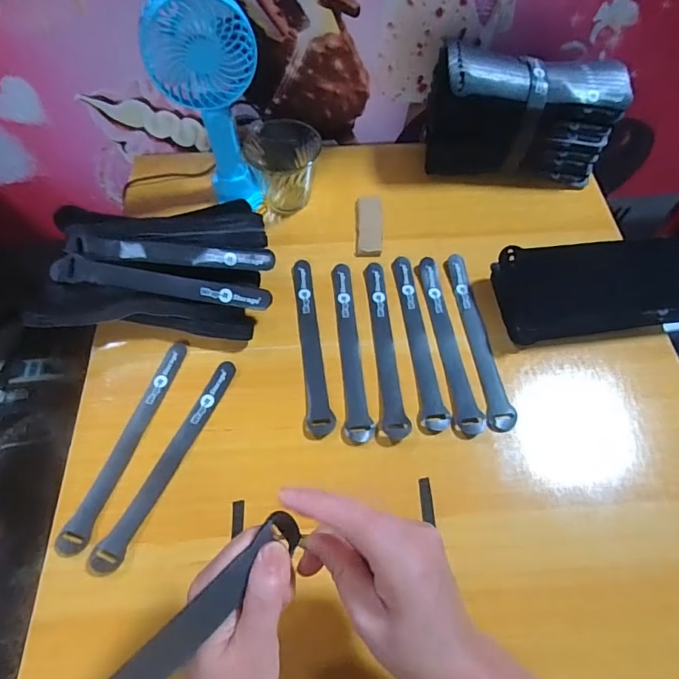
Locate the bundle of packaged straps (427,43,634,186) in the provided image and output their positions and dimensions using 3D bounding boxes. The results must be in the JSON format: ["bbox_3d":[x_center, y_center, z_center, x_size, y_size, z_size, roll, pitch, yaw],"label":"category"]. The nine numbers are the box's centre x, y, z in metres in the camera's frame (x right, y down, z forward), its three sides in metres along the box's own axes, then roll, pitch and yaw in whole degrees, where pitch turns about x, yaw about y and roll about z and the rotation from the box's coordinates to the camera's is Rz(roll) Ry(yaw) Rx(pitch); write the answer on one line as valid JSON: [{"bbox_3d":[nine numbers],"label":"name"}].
[{"bbox_3d":[0.226,-0.284,0.561,0.225,0.117,0.127,11,61,5],"label":"bundle of packaged straps"}]

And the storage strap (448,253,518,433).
[{"bbox_3d":[0.144,-0.005,0.462,0.026,0.005,0.202,-3,61,-3],"label":"storage strap"}]

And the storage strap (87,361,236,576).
[{"bbox_3d":[-0.149,0.107,0.398,0.025,0.007,0.198,25,64,9],"label":"storage strap"}]

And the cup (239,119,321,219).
[{"bbox_3d":[-0.065,-0.206,0.539,0.073,0.077,0.073,1,60,-1],"label":"cup"}]

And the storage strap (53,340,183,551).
[{"bbox_3d":[-0.191,0.091,0.408,0.022,0.008,0.198,17,61,8],"label":"storage strap"}]

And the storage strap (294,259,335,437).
[{"bbox_3d":[-0.031,0.000,0.456,0.024,0.005,0.198,-7,61,-5],"label":"storage strap"}]

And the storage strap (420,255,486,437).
[{"bbox_3d":[0.109,0.000,0.456,0.026,0.006,0.197,-6,61,-5],"label":"storage strap"}]

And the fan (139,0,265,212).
[{"bbox_3d":[-0.135,-0.243,0.478,0.101,0.211,0.046,0,60,-1],"label":"fan"}]

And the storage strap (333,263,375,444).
[{"bbox_3d":[0.012,0.004,0.454,0.025,0.004,0.200,-2,61,-3],"label":"storage strap"}]

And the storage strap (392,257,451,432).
[{"bbox_3d":[0.081,-0.006,0.459,0.024,0.004,0.200,-3,61,-3],"label":"storage strap"}]

